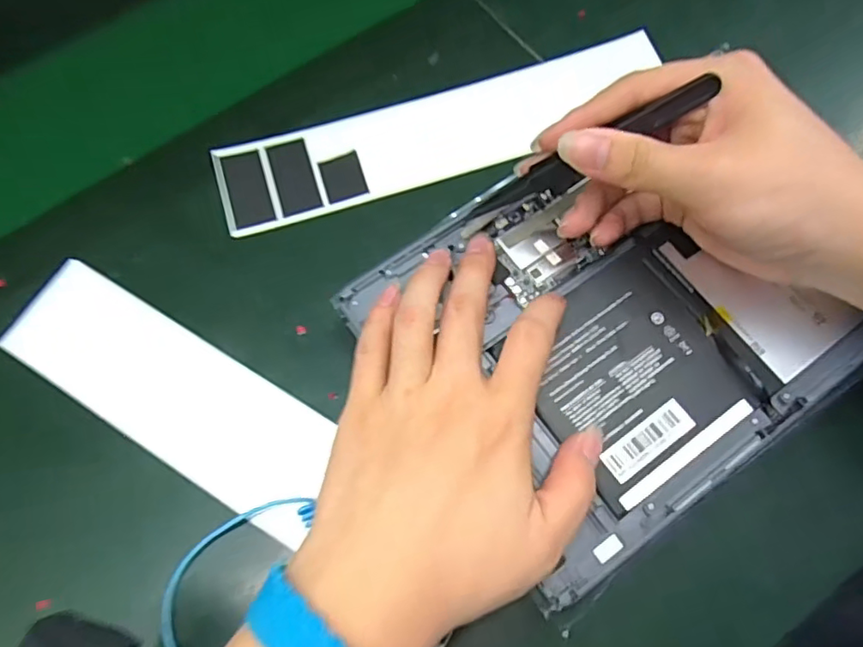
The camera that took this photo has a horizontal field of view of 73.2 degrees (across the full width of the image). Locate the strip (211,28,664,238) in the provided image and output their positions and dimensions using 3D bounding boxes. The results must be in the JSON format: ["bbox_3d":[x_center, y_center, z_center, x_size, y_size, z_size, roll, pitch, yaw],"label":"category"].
[{"bbox_3d":[0.005,-0.109,0.331,0.254,0.007,0.056,-16,72,1],"label":"strip"}]

